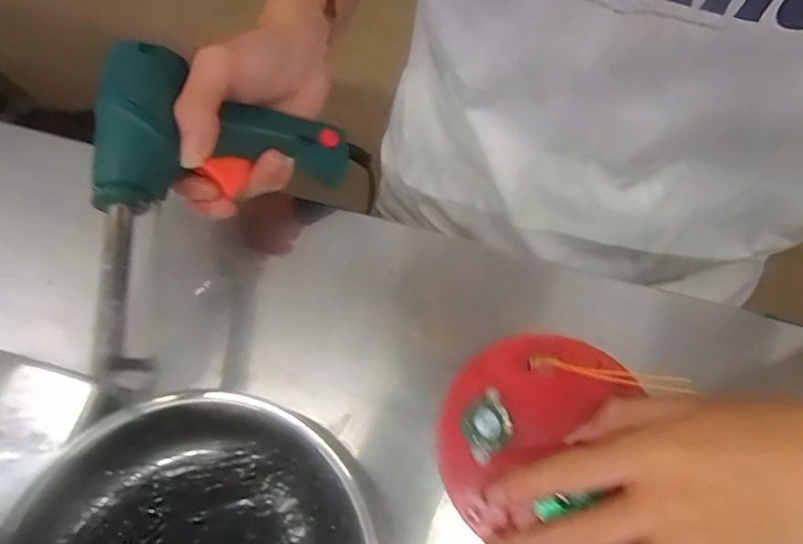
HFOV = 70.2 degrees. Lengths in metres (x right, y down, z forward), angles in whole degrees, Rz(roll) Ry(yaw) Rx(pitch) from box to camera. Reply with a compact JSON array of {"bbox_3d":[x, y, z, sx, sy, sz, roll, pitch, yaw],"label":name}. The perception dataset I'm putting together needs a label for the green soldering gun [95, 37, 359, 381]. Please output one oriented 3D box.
[{"bbox_3d":[-0.126,-0.053,0.314,0.193,0.041,0.126,-50,115,-33],"label":"green soldering gun"}]

